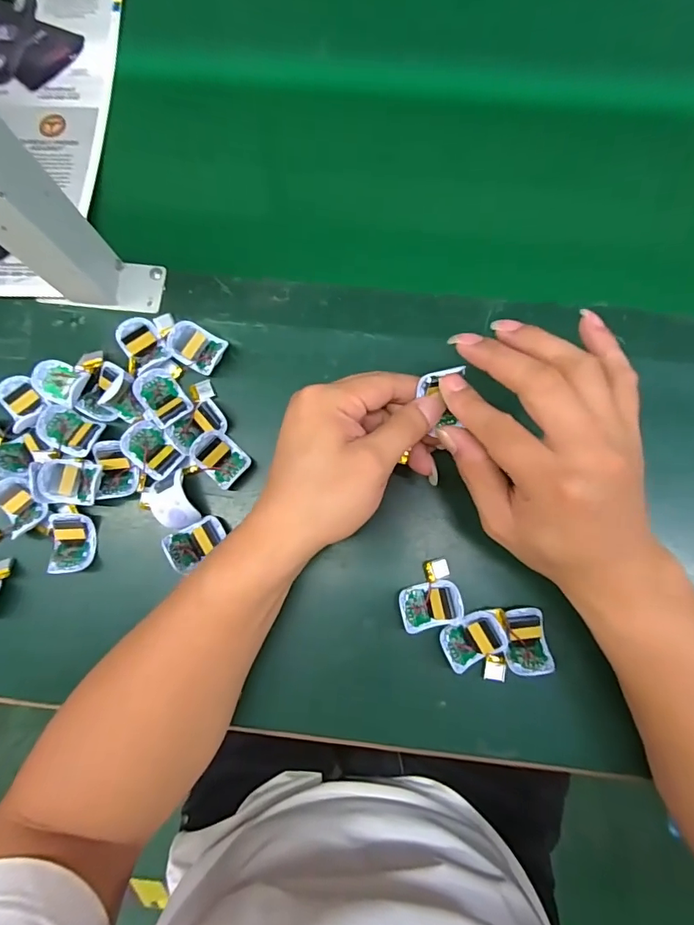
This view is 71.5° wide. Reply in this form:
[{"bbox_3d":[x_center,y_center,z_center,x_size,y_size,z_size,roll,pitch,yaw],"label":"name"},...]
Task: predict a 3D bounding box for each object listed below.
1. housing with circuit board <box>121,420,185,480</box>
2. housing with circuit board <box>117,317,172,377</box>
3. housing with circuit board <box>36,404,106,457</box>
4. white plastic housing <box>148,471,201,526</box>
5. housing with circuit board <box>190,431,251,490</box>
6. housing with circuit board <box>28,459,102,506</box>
[{"bbox_3d":[-0.142,-0.009,0.350,0.042,0.014,0.030,44,87,6],"label":"housing with circuit board"},{"bbox_3d":[-0.155,-0.089,0.365,0.029,0.014,0.040,-38,83,-3],"label":"housing with circuit board"},{"bbox_3d":[-0.203,-0.022,0.352,0.044,0.017,0.030,22,84,5],"label":"housing with circuit board"},{"bbox_3d":[-0.125,0.028,0.344,0.029,0.016,0.038,-24,83,-1],"label":"white plastic housing"},{"bbox_3d":[-0.093,-0.003,0.353,0.040,0.011,0.030,40,86,6],"label":"housing with circuit board"},{"bbox_3d":[-0.199,0.014,0.345,0.045,0.022,0.031,4,83,3],"label":"housing with circuit board"}]

